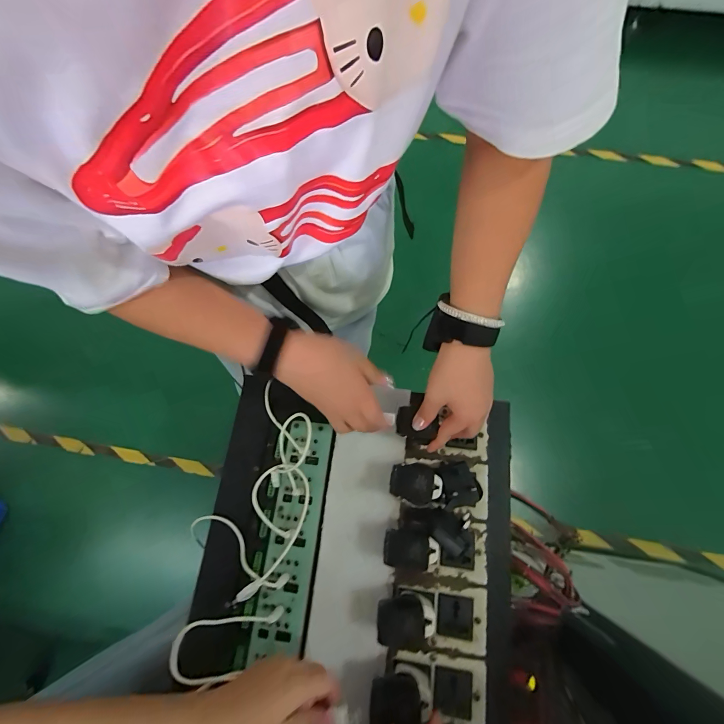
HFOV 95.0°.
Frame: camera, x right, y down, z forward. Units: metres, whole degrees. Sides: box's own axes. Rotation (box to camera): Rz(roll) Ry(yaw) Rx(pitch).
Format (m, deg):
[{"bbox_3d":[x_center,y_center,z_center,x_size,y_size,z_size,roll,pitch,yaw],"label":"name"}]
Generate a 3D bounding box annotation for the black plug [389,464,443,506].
[{"bbox_3d":[0.064,0.144,0.390,0.061,0.020,0.042,10,74,5],"label":"black plug"}]

